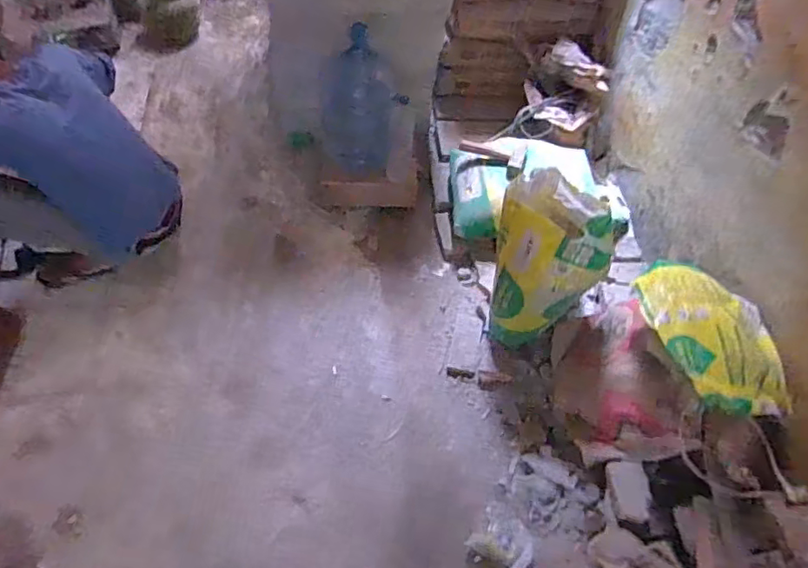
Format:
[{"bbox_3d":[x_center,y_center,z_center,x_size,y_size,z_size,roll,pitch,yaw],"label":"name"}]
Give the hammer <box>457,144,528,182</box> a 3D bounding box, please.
[{"bbox_3d":[0.300,-0.428,1.879,0.243,0.042,0.121,25,57,34],"label":"hammer"}]

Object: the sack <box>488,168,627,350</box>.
[{"bbox_3d":[0.377,-0.044,1.545,0.273,0.491,0.300,-4,56,-8],"label":"sack"}]

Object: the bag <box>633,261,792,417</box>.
[{"bbox_3d":[0.730,0.114,1.315,0.273,0.103,0.385,-10,57,-11],"label":"bag"}]

